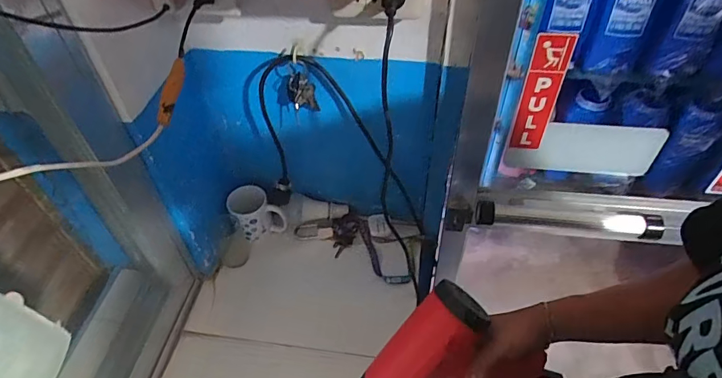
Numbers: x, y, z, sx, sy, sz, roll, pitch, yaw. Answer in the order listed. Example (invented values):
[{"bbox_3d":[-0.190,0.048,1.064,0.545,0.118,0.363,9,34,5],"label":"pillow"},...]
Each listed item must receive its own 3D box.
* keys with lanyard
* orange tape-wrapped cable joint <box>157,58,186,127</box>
[{"bbox_3d":[0.006,0.112,0.959,0.278,0.040,0.134,22,52,20],"label":"keys with lanyard"},{"bbox_3d":[-0.246,-0.126,0.575,0.016,0.019,0.088,11,82,12],"label":"orange tape-wrapped cable joint"}]

